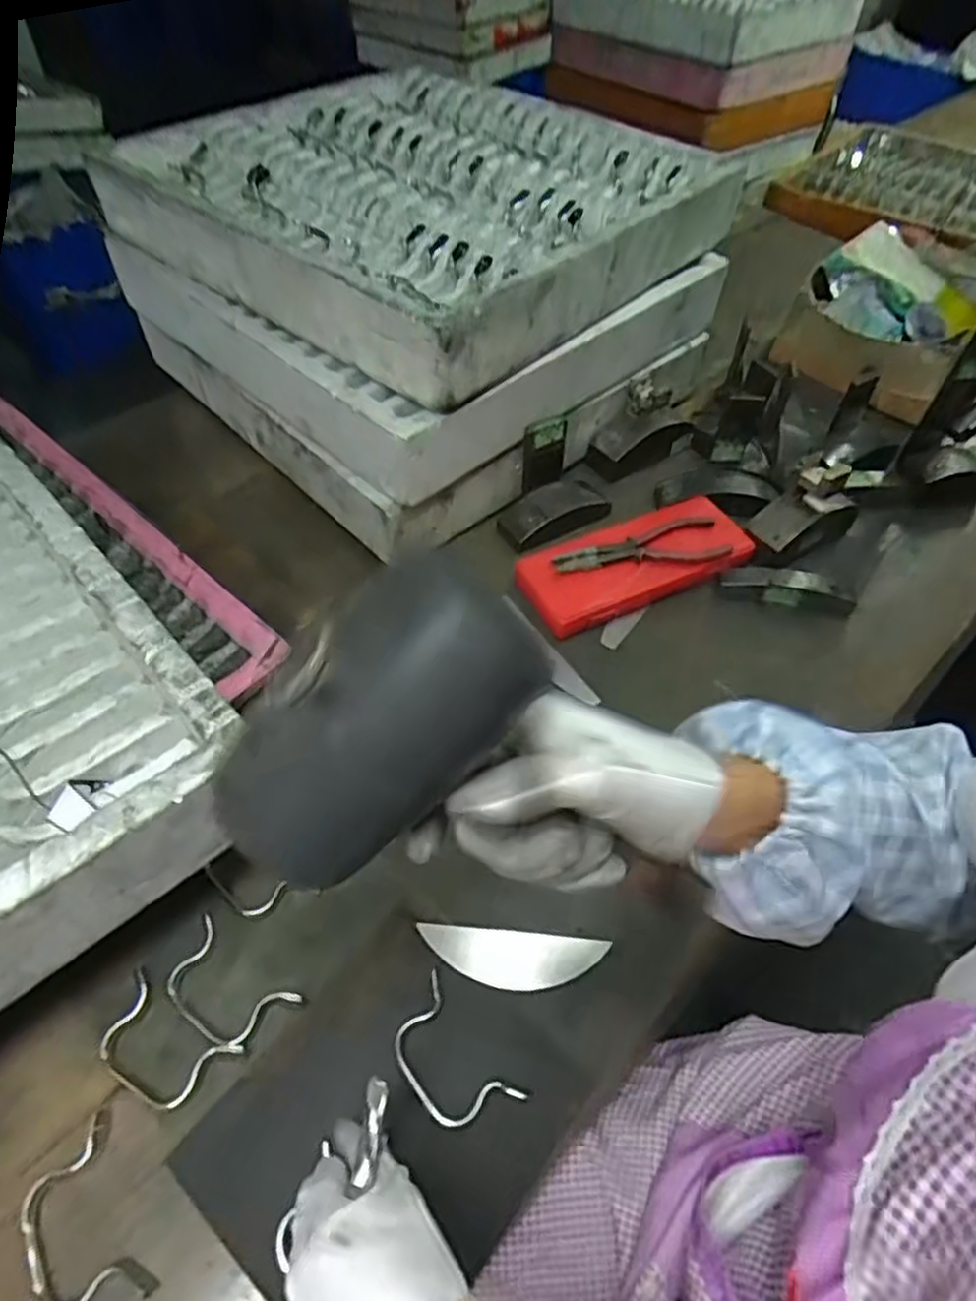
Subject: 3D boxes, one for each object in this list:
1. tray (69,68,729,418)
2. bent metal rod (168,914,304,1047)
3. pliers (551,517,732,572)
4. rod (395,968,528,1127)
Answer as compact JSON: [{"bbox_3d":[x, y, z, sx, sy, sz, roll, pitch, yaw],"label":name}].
[{"bbox_3d":[-0.076,-0.510,0.786,0.537,0.092,0.485,33,57,21],"label":"tray"},{"bbox_3d":[-0.181,0.233,0.476,0.091,0.012,0.053,29,62,20],"label":"bent metal rod"},{"bbox_3d":[0.162,-0.105,0.728,0.189,0.018,0.056,-14,54,-14],"label":"pliers"},{"bbox_3d":[-0.028,0.266,0.454,0.053,0.010,0.094,-30,59,-24],"label":"rod"}]

